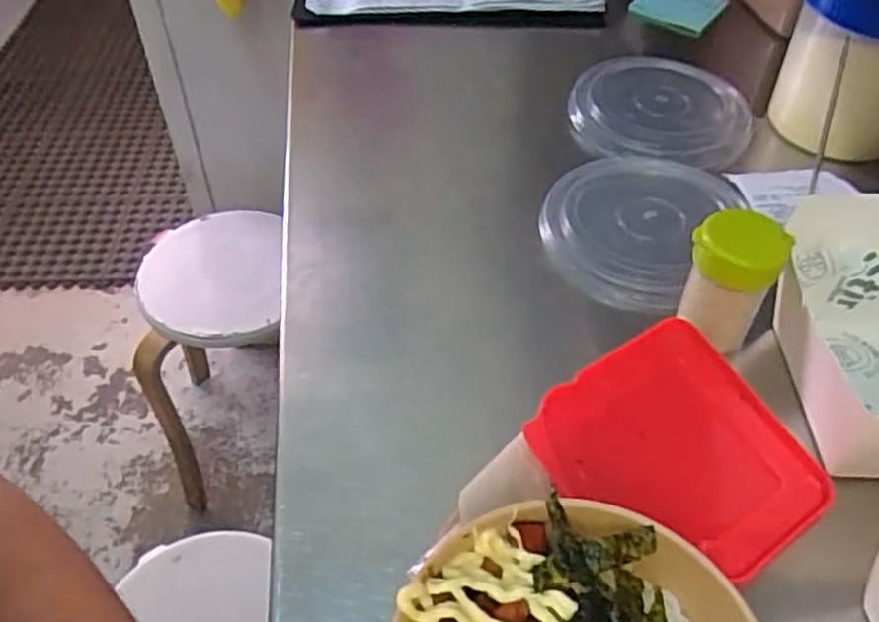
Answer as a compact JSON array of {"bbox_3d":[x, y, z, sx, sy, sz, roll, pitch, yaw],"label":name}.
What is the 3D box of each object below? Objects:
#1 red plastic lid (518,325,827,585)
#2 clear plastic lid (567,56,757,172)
[{"bbox_3d":[0.122,0.075,0.385,0.123,0.008,0.123,-29,72,-23],"label":"red plastic lid"},{"bbox_3d":[0.182,-0.169,0.625,0.141,0.009,0.142,1,47,-1],"label":"clear plastic lid"}]

